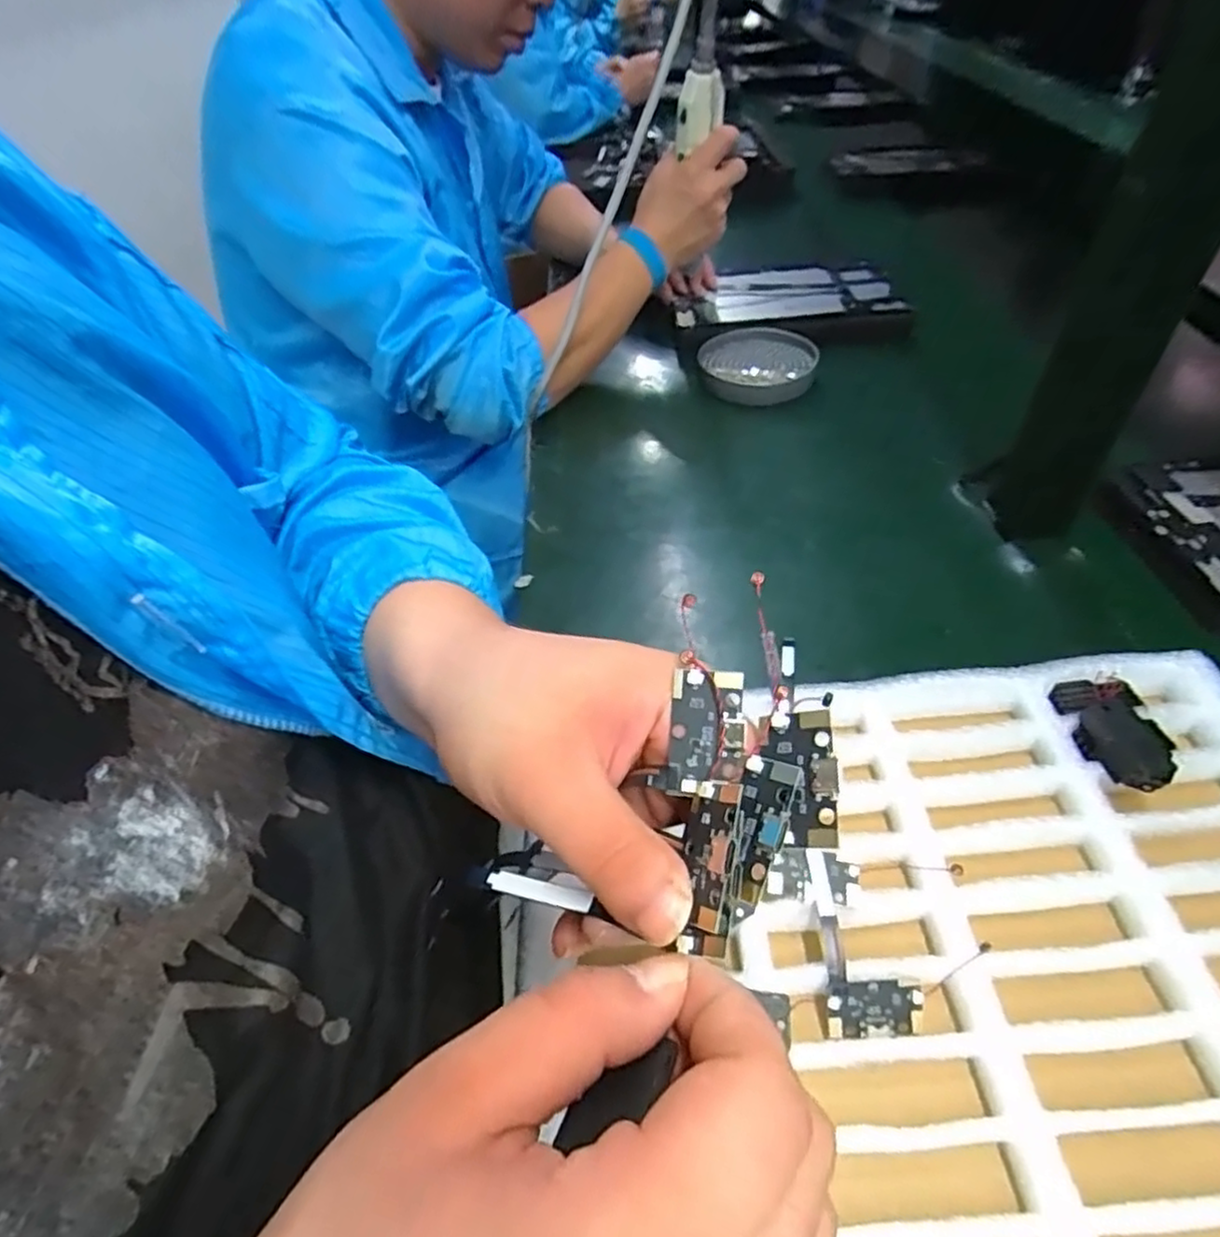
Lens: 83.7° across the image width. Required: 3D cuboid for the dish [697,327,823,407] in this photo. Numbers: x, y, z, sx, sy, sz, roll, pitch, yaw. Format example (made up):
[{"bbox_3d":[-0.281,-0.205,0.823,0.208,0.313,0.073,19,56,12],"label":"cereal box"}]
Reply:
[{"bbox_3d":[0.145,-0.250,0.693,0.120,0.040,0.123,-1,47,2],"label":"dish"}]

